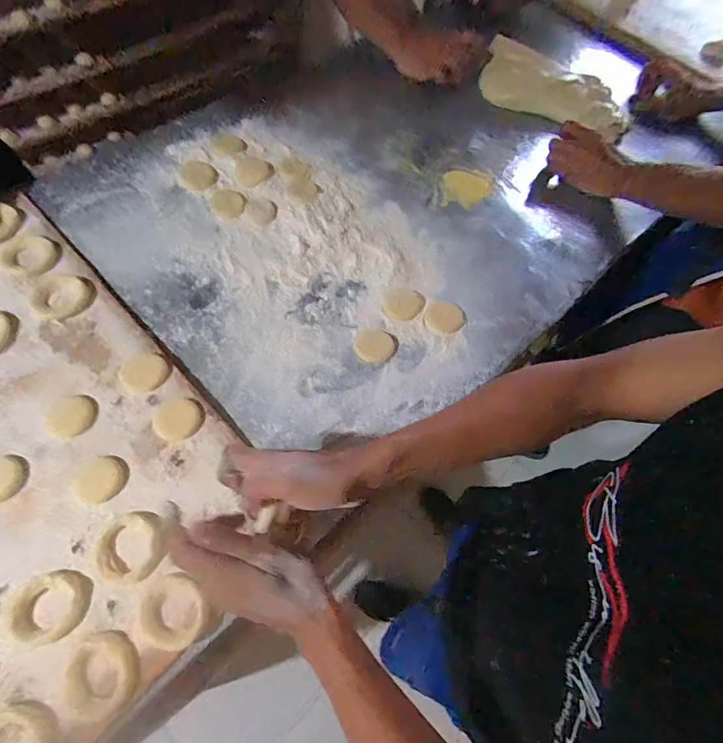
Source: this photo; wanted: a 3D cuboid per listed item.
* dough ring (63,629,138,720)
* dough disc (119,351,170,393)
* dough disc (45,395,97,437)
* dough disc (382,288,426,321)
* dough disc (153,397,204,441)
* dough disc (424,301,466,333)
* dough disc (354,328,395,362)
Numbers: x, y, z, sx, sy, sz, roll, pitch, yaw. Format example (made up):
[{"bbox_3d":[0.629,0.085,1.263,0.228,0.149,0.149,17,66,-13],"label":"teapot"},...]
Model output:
[{"bbox_3d":[-0.221,0.258,0.360,0.054,0.010,0.060,-15,66,-11],"label":"dough ring"},{"bbox_3d":[-0.245,0.000,0.478,0.052,0.004,0.047,29,67,11],"label":"dough disc"},{"bbox_3d":[-0.308,0.048,0.449,0.045,0.004,0.045,1,64,-3],"label":"dough disc"},{"bbox_3d":[0.055,-0.089,0.555,0.047,0.005,0.050,1,64,-3],"label":"dough disc"},{"bbox_3d":[-0.197,0.050,0.453,0.048,0.004,0.044,1,64,-3],"label":"dough disc"},{"bbox_3d":[0.107,-0.071,0.545,0.049,0.004,0.044,24,65,8],"label":"dough disc"},{"bbox_3d":[0.015,-0.034,0.525,0.048,0.008,0.049,1,64,-3],"label":"dough disc"}]

